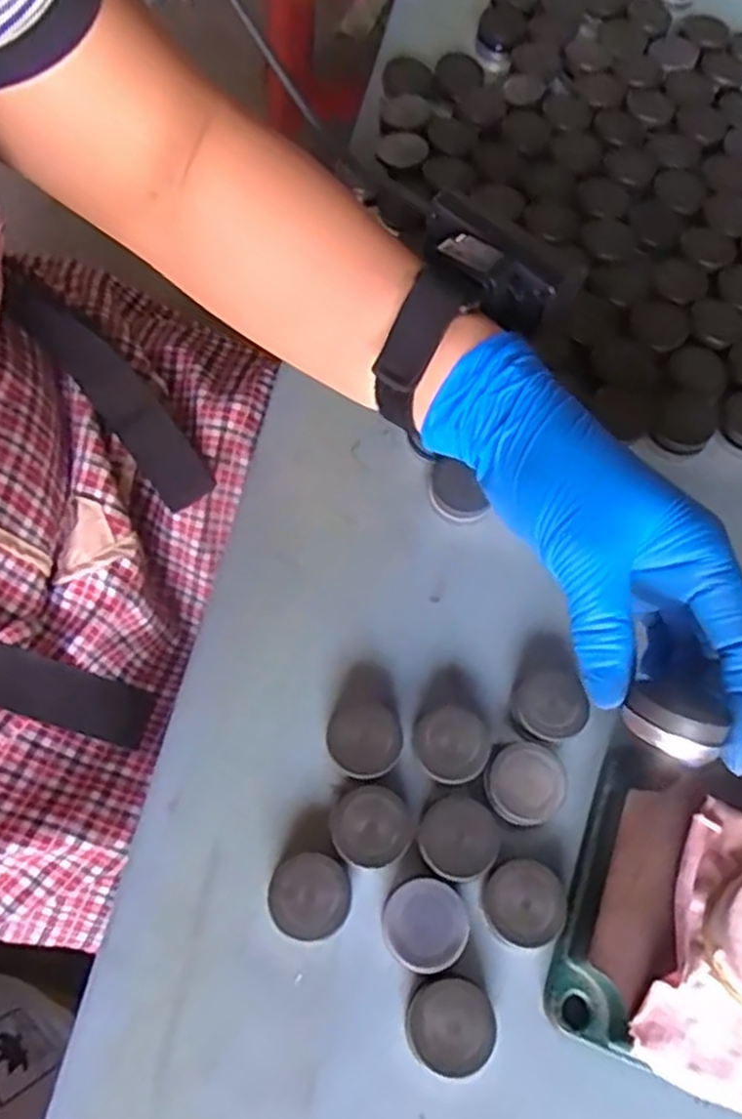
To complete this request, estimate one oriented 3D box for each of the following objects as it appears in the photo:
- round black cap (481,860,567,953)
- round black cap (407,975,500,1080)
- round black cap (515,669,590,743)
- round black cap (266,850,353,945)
[{"bbox_3d":[0.062,0.140,0.316,0.032,0.013,0.031,1,66,-2],"label":"round black cap"},{"bbox_3d":[0.030,0.178,0.296,0.033,0.016,0.032,1,66,-2],"label":"round black cap"},{"bbox_3d":[0.080,0.066,0.347,0.030,0.012,0.032,1,66,-2],"label":"round black cap"},{"bbox_3d":[-0.025,0.136,0.313,0.032,0.014,0.032,1,66,-2],"label":"round black cap"}]

